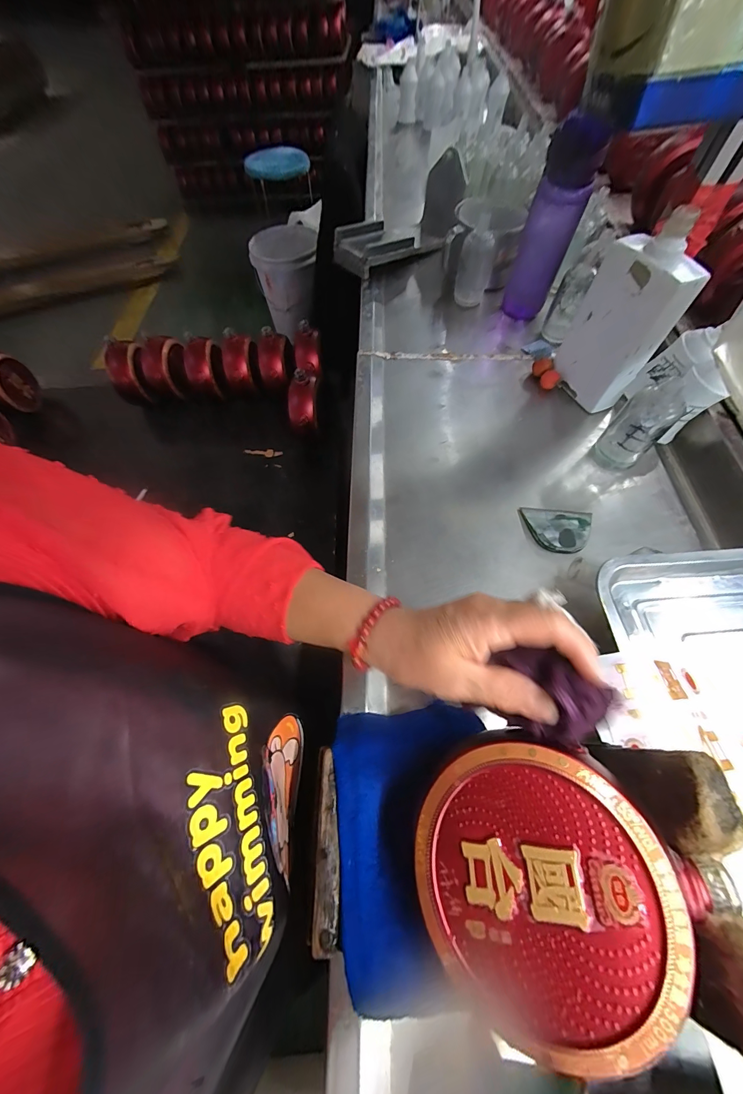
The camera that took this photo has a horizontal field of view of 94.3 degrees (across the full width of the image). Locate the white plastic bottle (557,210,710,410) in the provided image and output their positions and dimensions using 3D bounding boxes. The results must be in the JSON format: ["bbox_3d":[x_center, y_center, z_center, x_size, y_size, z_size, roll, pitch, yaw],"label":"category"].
[{"bbox_3d":[0.317,-0.286,0.447,0.049,0.189,0.115,-30,65,-12],"label":"white plastic bottle"}]

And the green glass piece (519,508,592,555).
[{"bbox_3d":[0.224,-0.020,0.412,0.079,0.010,0.060,5,63,5],"label":"green glass piece"}]

